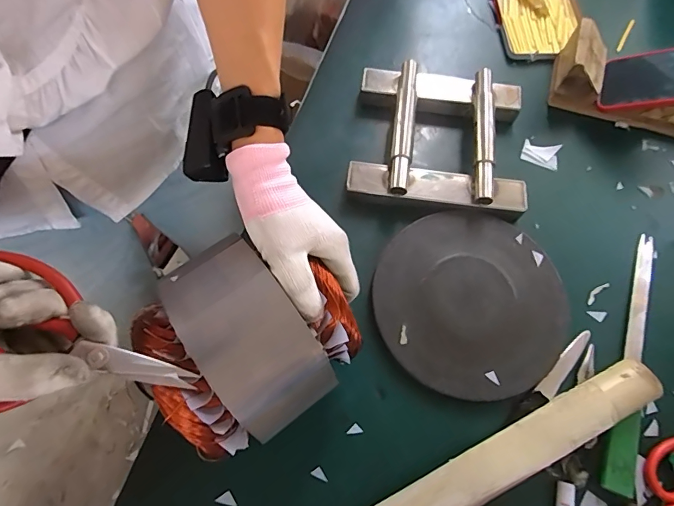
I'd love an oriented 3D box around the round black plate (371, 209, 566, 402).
[{"bbox_3d":[0.135,0.048,0.433,0.189,0.014,0.188,1,68,-2],"label":"round black plate"}]

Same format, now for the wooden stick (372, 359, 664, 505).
[{"bbox_3d":[0.133,0.184,0.364,0.341,0.043,0.044,-24,71,-11],"label":"wooden stick"}]

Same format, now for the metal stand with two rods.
[{"bbox_3d":[0.120,-0.145,0.493,0.194,0.040,0.190,7,68,1],"label":"metal stand with two rods"}]

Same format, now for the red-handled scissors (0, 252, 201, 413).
[{"bbox_3d":[-0.167,0.059,0.254,0.156,0.014,0.093,21,67,-16],"label":"red-handled scissors"}]

